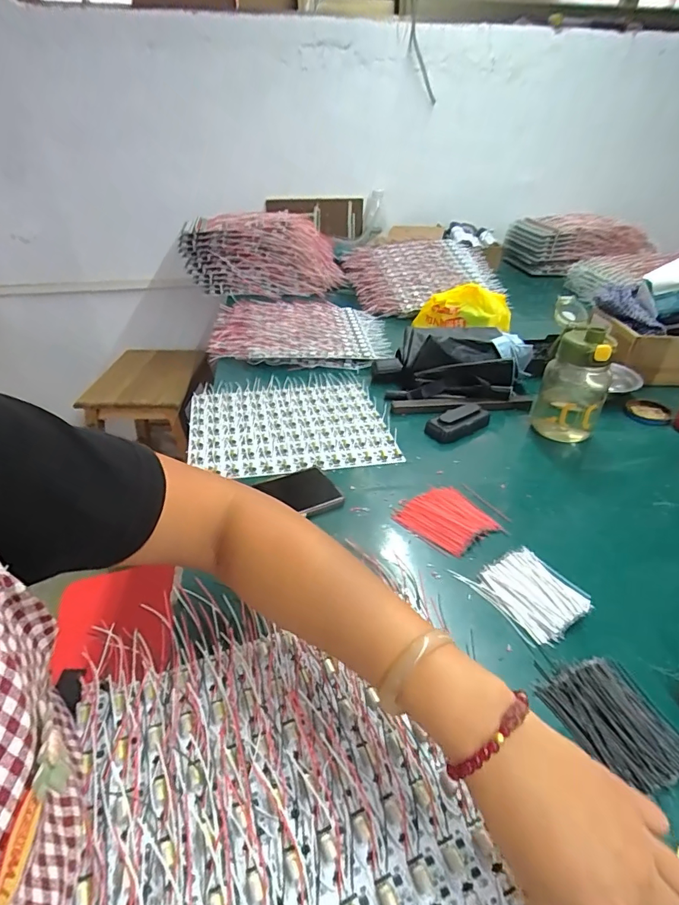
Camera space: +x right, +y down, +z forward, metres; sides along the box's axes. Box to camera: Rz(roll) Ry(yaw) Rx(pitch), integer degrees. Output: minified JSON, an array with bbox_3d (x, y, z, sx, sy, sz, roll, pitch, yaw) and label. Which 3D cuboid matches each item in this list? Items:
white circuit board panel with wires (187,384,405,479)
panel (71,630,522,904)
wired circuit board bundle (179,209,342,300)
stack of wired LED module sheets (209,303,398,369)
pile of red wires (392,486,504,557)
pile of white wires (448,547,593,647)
[{"bbox_3d":[-0.077,-0.043,0.691,0.290,0.010,0.236,-5,36,-12],"label":"white circuit board panel with wires"},{"bbox_3d":[-0.040,0.231,0.292,0.229,0.007,0.242,-12,38,-20],"label":"panel"},{"bbox_3d":[-0.205,-0.540,1.227,0.424,0.172,0.123,-1,38,-3],"label":"wired circuit board bundle"},{"bbox_3d":[-0.085,-0.263,0.990,0.380,0.047,0.306,5,35,2],"label":"stack of wired LED module sheets"},{"bbox_3d":[0.125,0.075,0.533,0.090,0.010,0.094,-24,44,-33],"label":"pile of red wires"},{"bbox_3d":[0.186,0.134,0.447,0.087,0.010,0.097,-19,41,-28],"label":"pile of white wires"}]

